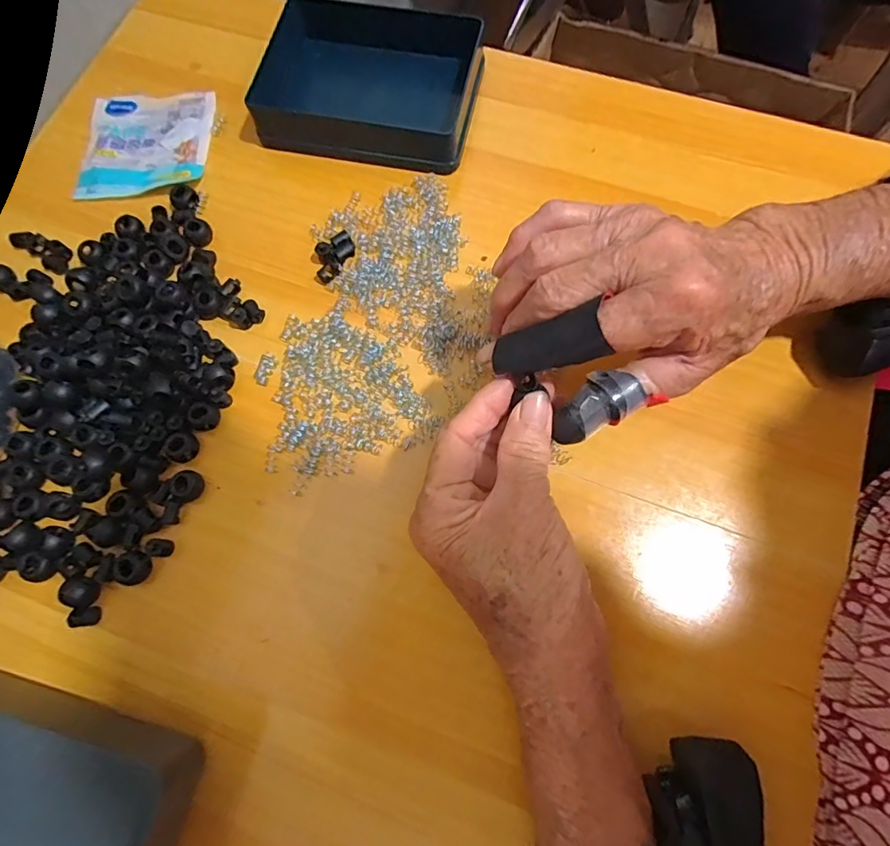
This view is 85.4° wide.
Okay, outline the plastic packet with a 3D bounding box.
[{"bbox_3d":[-0.220,-0.206,0.355,0.092,0.005,0.091,-1,73,1],"label":"plastic packet"}]

